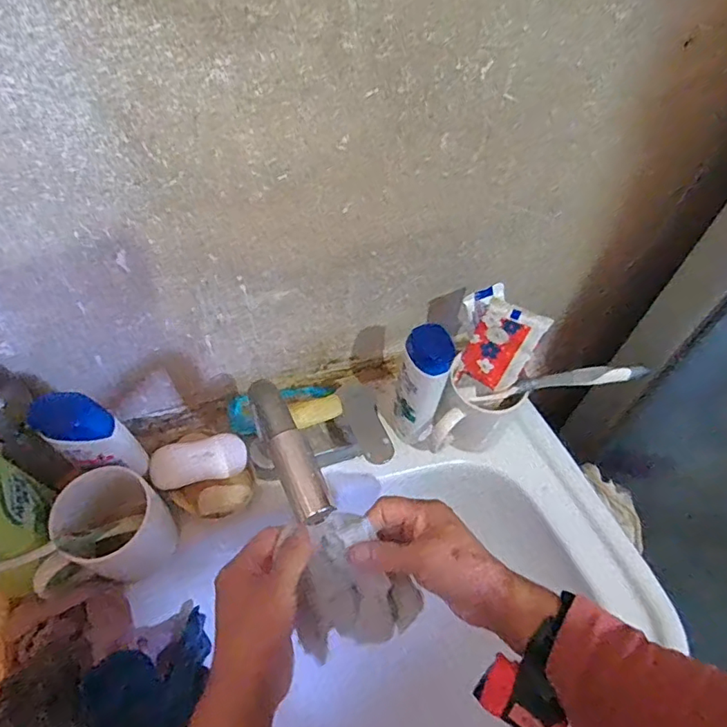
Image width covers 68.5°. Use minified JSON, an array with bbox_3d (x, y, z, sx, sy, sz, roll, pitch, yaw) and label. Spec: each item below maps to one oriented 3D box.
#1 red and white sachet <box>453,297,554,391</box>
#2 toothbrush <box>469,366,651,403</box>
[{"bbox_3d":[0.132,-0.014,0.520,0.056,0.102,0.010,29,44,9],"label":"red and white sachet"},{"bbox_3d":[0.181,0.019,0.509,0.158,0.013,0.014,-13,49,30],"label":"toothbrush"}]

